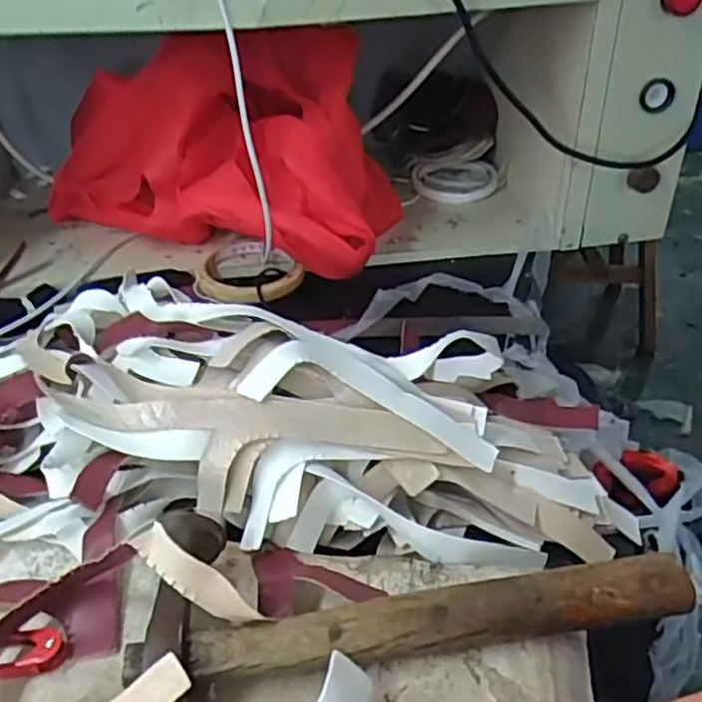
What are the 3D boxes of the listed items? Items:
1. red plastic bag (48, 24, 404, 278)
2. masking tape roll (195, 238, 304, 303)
[{"bbox_3d":[-0.120,-0.181,0.652,0.327,0.168,0.169,11,36,17],"label":"red plastic bag"},{"bbox_3d":[-0.087,-0.074,0.625,0.088,0.015,0.103,-1,34,0],"label":"masking tape roll"}]

